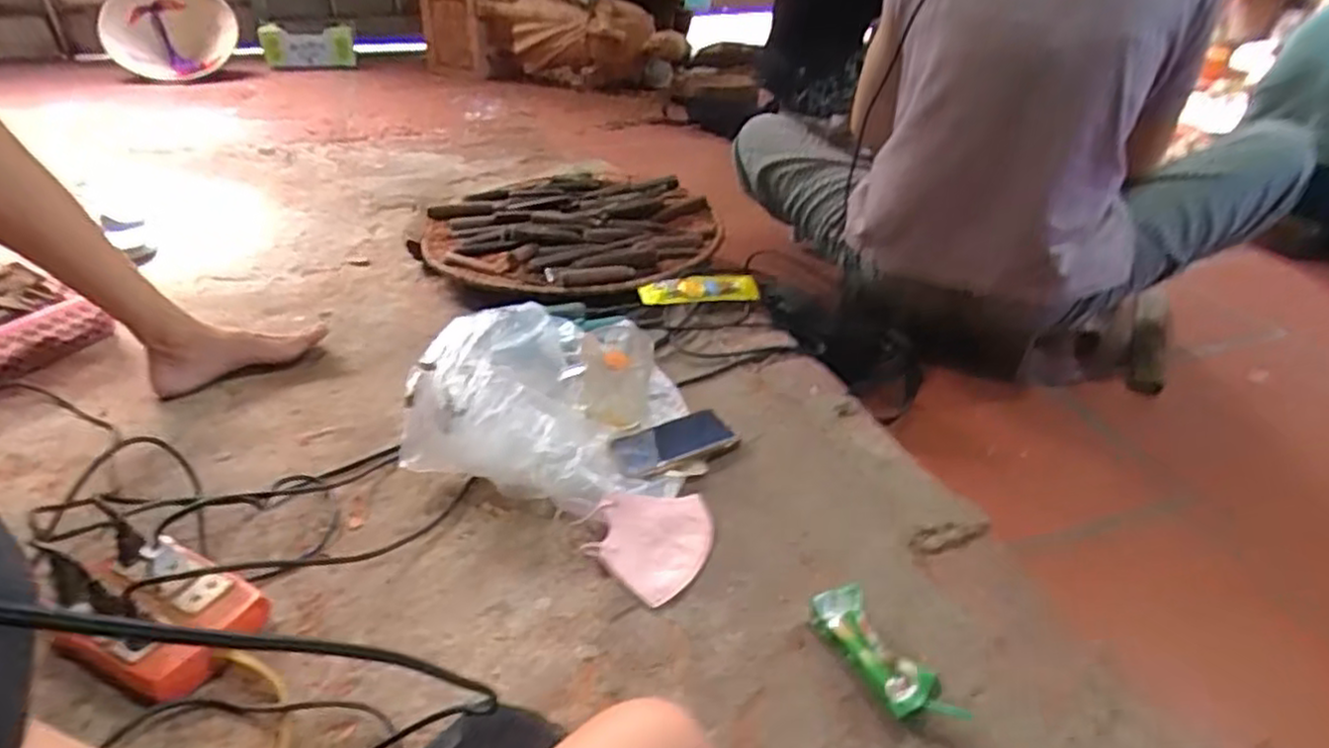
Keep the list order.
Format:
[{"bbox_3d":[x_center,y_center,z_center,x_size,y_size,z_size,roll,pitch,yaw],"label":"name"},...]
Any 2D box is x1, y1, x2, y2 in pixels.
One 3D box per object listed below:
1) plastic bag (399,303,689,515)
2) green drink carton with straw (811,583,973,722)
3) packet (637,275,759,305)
[{"bbox_3d":[-0.115,0.018,0.851,0.300,0.140,0.265,12,36,14],"label":"plastic bag"},{"bbox_3d":[0.181,0.237,0.604,0.052,0.047,0.140,-14,38,-21],"label":"green drink carton with straw"},{"bbox_3d":[0.053,-0.126,1.096,0.184,0.011,0.052,-3,55,-12],"label":"packet"}]

